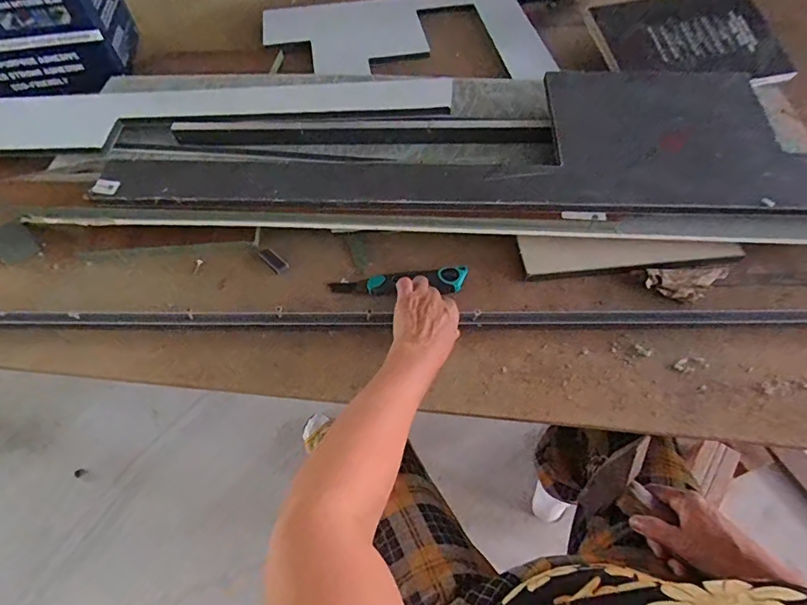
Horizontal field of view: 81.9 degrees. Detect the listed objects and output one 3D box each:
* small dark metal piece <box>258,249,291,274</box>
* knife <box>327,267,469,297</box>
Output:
[{"bbox_3d":[-0.190,-0.062,0.681,0.046,0.007,0.020,39,66,23],"label":"small dark metal piece"},{"bbox_3d":[-0.007,-0.028,0.643,0.187,0.020,0.043,-4,57,5],"label":"knife"}]

